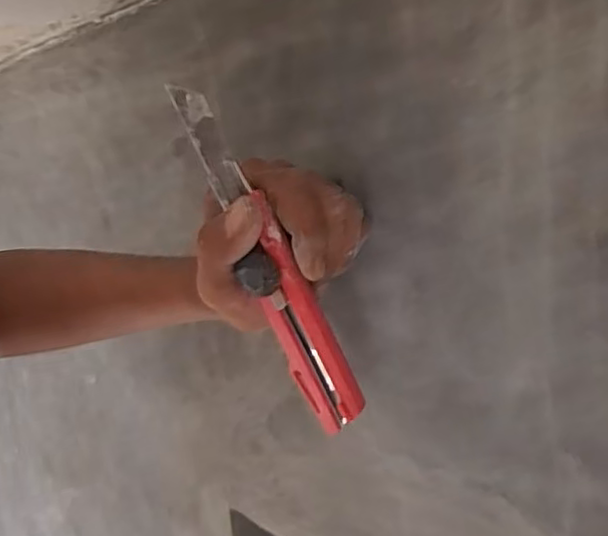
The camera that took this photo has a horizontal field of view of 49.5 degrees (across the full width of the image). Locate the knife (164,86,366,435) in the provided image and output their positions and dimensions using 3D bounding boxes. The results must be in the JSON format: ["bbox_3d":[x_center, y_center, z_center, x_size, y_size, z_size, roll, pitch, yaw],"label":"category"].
[{"bbox_3d":[-0.016,0.006,0.304,0.023,0.182,0.029,-35,24,-23],"label":"knife"}]

